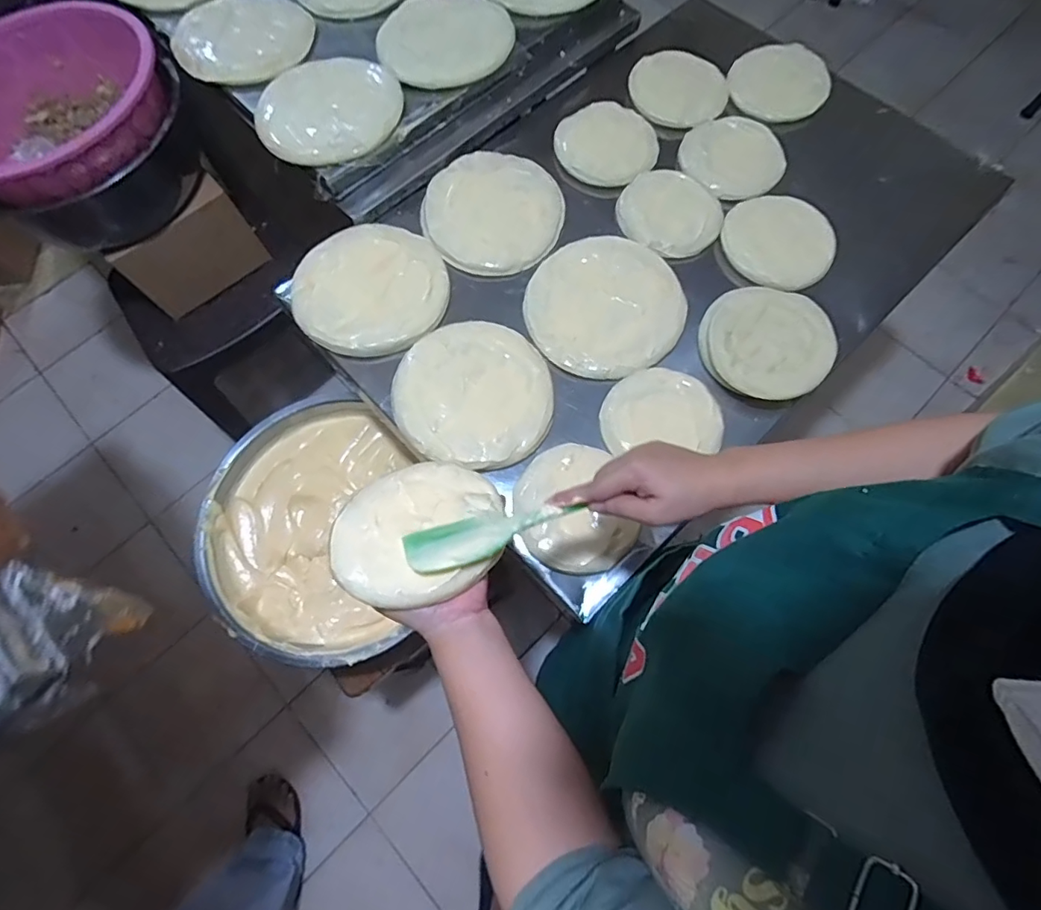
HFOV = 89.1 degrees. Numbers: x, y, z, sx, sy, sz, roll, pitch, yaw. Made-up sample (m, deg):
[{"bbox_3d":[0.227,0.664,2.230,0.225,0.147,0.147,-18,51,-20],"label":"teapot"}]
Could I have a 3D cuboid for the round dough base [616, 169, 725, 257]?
[{"bbox_3d":[0.214,-0.345,0.741,0.143,0.017,0.133,-39,75,-12],"label":"round dough base"}]

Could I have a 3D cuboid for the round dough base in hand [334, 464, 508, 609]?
[{"bbox_3d":[-0.086,0.059,0.449,0.138,0.017,0.142,0,44,0],"label":"round dough base in hand"}]

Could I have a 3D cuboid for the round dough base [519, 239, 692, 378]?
[{"bbox_3d":[0.113,-0.199,0.704,0.206,0.024,0.192,0,71,1],"label":"round dough base"}]

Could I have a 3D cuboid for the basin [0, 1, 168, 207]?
[{"bbox_3d":[-0.723,-0.522,0.819,0.341,0.116,0.341,0,71,1],"label":"basin"}]

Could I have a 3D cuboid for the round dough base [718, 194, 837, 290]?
[{"bbox_3d":[0.361,-0.302,0.735,0.150,0.009,0.152,0,71,1],"label":"round dough base"}]

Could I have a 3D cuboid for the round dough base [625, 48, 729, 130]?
[{"bbox_3d":[0.249,-0.577,0.832,0.147,0.024,0.142,0,71,1],"label":"round dough base"}]

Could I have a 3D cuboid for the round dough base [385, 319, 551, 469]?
[{"bbox_3d":[-0.057,-0.081,0.656,0.193,0.022,0.189,0,71,1],"label":"round dough base"}]

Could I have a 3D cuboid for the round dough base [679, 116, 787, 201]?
[{"bbox_3d":[0.314,-0.447,0.782,0.148,0.010,0.146,0,71,1],"label":"round dough base"}]

